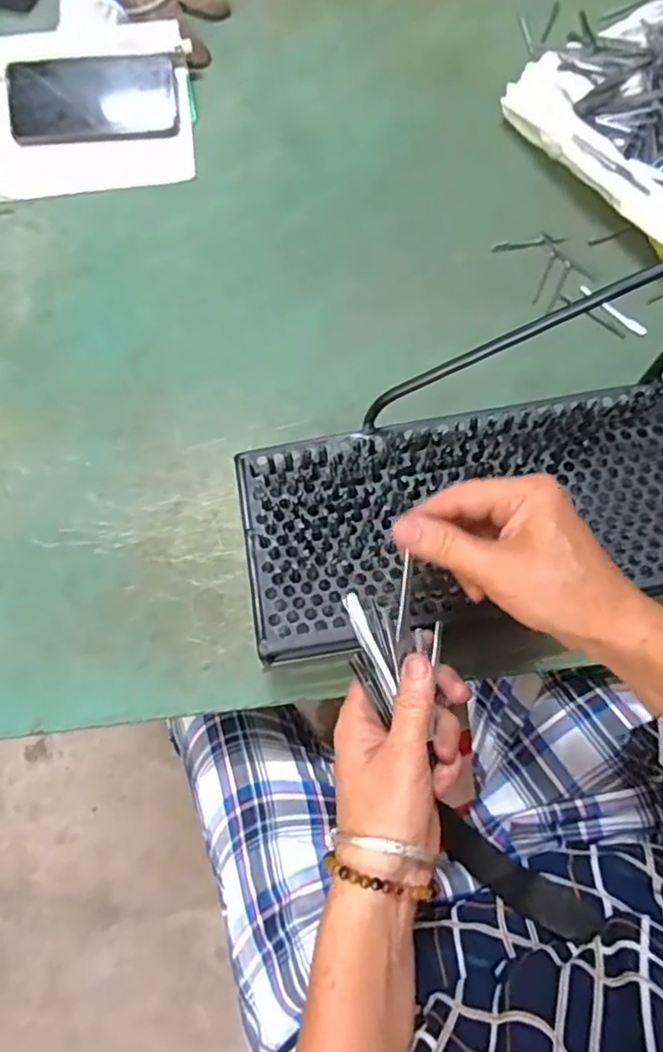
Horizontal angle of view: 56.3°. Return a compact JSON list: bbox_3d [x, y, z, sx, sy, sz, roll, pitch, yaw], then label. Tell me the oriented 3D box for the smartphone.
[{"bbox_3d":[-0.239,-0.430,0.623,0.164,0.008,0.077,-4,98,-2],"label":"smartphone"}]

